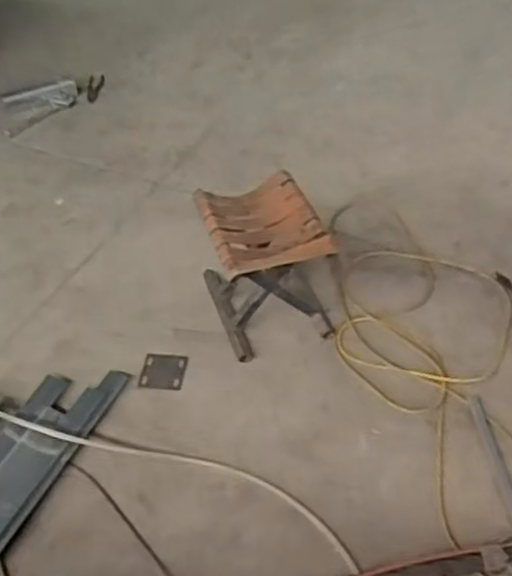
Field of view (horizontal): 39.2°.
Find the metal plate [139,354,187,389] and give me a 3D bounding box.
[{"bbox_3d":[-0.214,0.191,1.667,0.105,0.007,0.118,-4,33,8],"label":"metal plate"}]

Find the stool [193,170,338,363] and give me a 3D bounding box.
[{"bbox_3d":[0.020,-0.056,1.673,0.245,0.291,0.295,-13,46,-10],"label":"stool"}]

